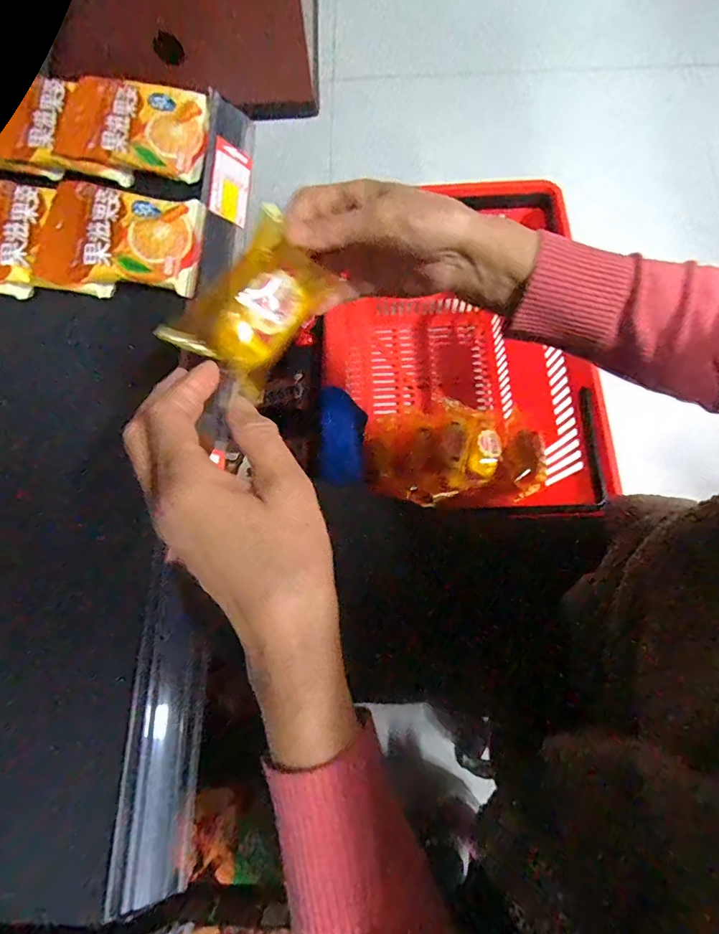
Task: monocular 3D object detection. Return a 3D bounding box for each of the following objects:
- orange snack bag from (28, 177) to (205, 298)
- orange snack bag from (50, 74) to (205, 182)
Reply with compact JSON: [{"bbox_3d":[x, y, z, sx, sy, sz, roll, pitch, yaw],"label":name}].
[{"bbox_3d":[-0.207,-0.201,0.393,0.125,0.028,0.092,3,73,3],"label":"orange snack bag"},{"bbox_3d":[-0.211,-0.323,0.428,0.126,0.023,0.097,7,73,4],"label":"orange snack bag"}]

